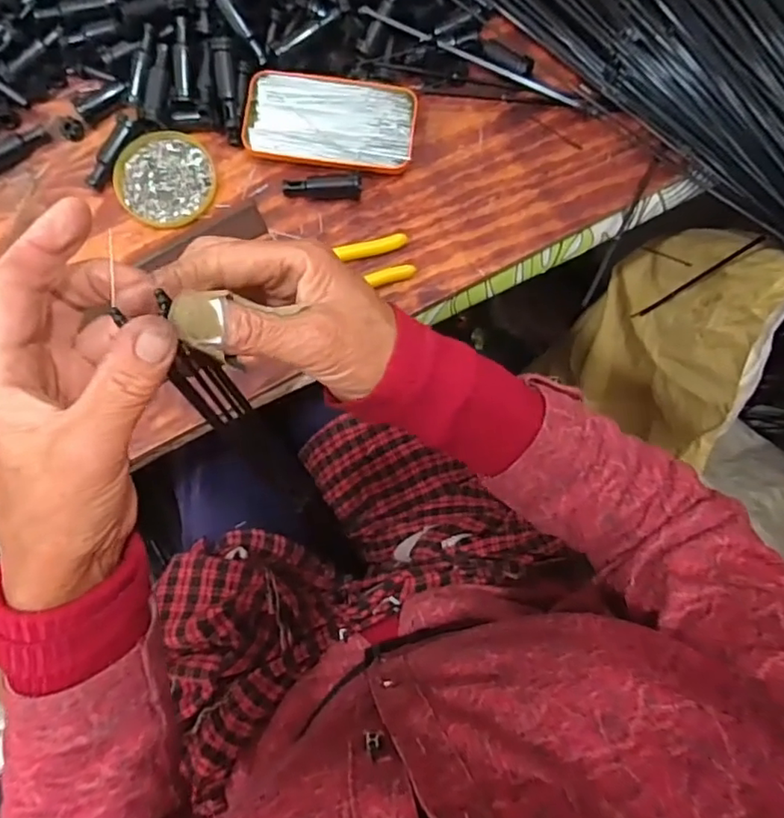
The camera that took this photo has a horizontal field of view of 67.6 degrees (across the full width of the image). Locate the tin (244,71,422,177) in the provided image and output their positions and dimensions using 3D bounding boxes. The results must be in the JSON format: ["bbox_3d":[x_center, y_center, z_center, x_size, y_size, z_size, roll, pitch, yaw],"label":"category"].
[{"bbox_3d":[-0.053,-0.247,0.507,0.143,0.017,0.075,8,81,0],"label":"tin"}]

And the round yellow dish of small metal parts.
[{"bbox_3d":[-0.195,-0.198,0.504,0.082,0.007,0.083,0,81,-1],"label":"round yellow dish of small metal parts"}]

